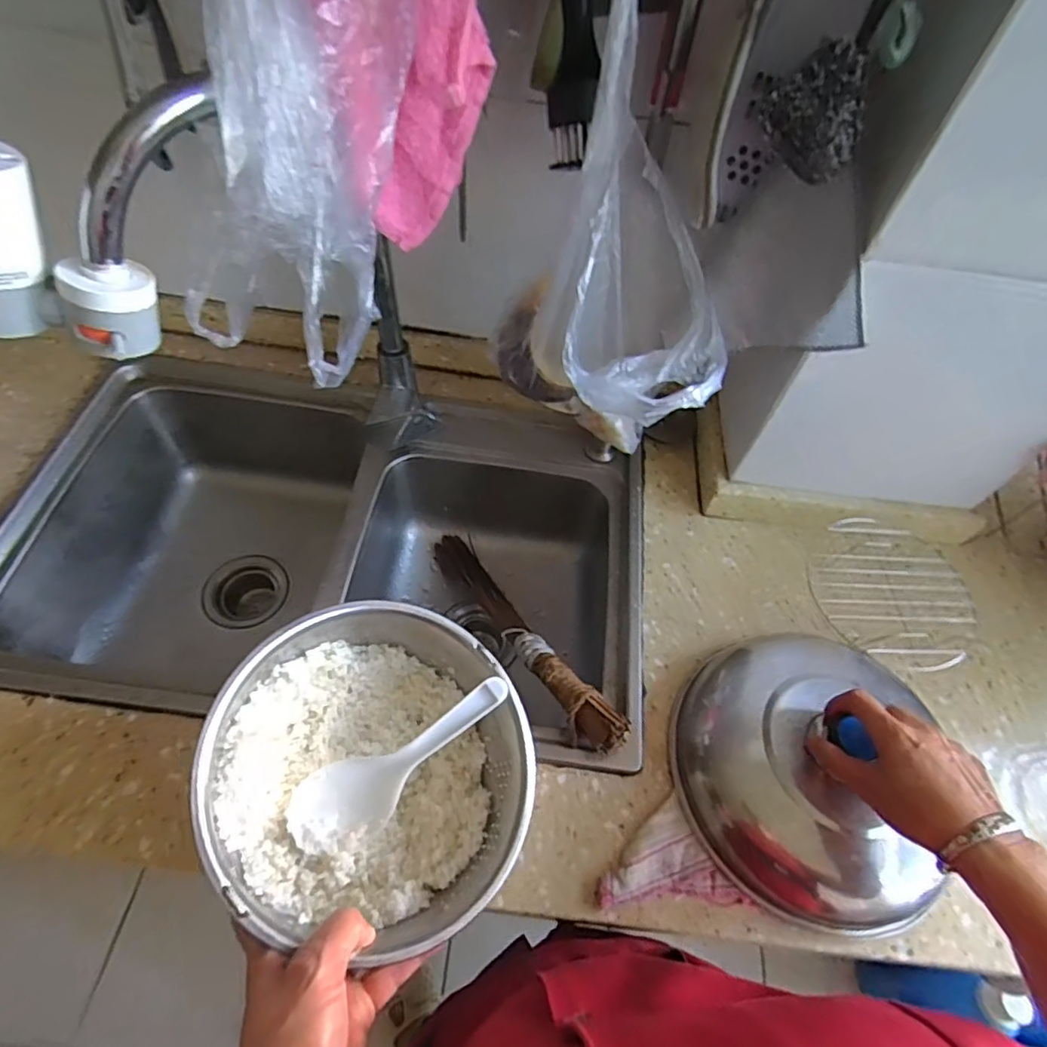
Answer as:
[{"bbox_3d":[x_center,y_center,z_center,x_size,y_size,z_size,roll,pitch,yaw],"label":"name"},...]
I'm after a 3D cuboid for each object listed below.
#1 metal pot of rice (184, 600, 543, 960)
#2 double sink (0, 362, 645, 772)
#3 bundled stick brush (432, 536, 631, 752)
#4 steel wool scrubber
[{"bbox_3d":[-0.103,0.166,0.418,0.205,0.121,0.205,6,67,-15],"label":"metal pot of rice"},{"bbox_3d":[-0.213,0.050,0.759,0.680,0.224,0.453,9,56,0],"label":"double sink"},{"bbox_3d":[-0.012,0.113,0.691,0.043,0.035,0.408,-22,32,-20],"label":"bundled stick brush"},{"bbox_3d":[0.196,-0.275,0.409,0.068,0.076,0.028,19,57,6],"label":"steel wool scrubber"}]

